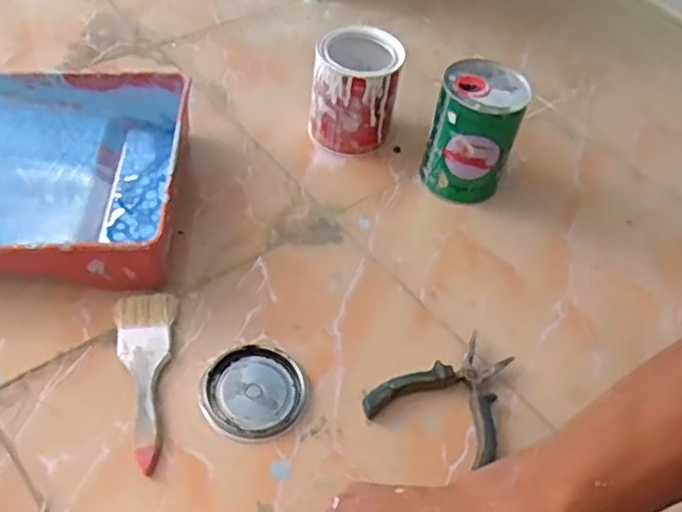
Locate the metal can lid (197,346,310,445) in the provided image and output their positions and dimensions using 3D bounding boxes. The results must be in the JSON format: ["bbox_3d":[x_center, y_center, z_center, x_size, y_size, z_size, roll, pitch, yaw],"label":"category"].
[{"bbox_3d":[-0.081,0.124,0.642,0.096,0.010,0.091,3,49,-4],"label":"metal can lid"}]

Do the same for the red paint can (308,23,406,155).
[{"bbox_3d":[0.018,-0.200,0.856,0.098,0.124,0.092,3,49,-4],"label":"red paint can"}]

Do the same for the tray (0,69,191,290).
[{"bbox_3d":[-0.353,-0.089,0.746,0.355,0.069,0.279,2,49,-5],"label":"tray"}]

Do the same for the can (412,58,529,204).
[{"bbox_3d":[0.155,-0.142,0.819,0.095,0.141,0.096,3,49,-4],"label":"can"}]

